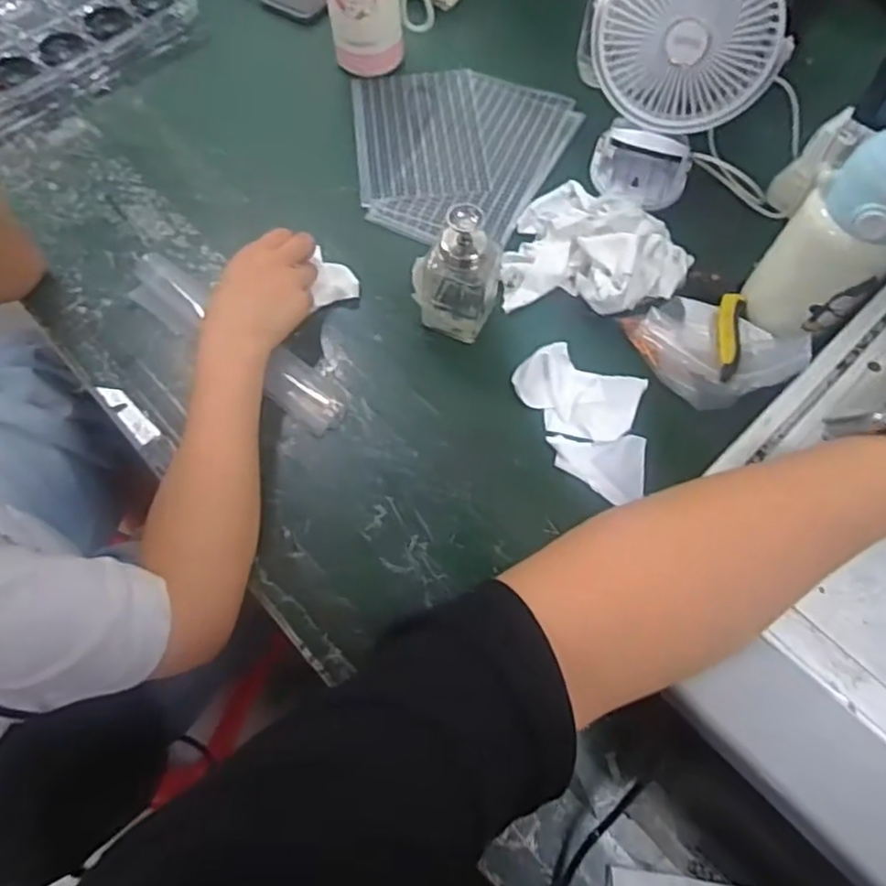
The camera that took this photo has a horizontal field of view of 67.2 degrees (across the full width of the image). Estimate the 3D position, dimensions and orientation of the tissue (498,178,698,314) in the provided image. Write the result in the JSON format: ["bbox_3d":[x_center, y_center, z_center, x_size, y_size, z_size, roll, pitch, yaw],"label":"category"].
[{"bbox_3d":[0.140,-0.189,0.598,0.164,0.054,0.150,6,65,2],"label":"tissue"}]

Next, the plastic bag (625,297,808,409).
[{"bbox_3d":[0.225,-0.088,0.563,0.101,0.041,0.121,-36,71,-16],"label":"plastic bag"}]

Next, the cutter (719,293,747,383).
[{"bbox_3d":[0.243,-0.093,0.564,0.021,0.020,0.099,19,66,8],"label":"cutter"}]

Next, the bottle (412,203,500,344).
[{"bbox_3d":[0.013,-0.142,0.541,0.060,0.116,0.056,22,67,9],"label":"bottle"}]

